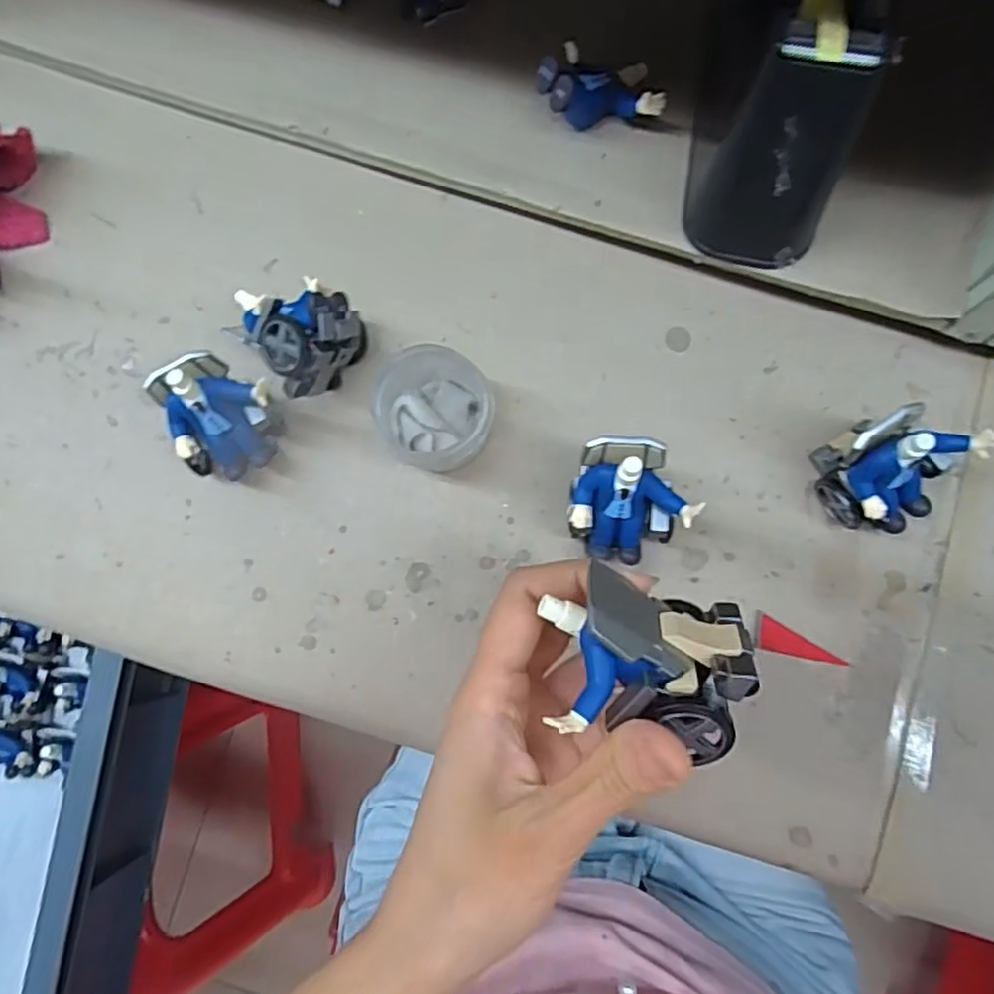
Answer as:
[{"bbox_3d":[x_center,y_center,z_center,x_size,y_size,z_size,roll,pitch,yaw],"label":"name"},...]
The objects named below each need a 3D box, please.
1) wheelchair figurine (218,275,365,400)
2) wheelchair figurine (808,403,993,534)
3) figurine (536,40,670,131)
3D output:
[{"bbox_3d":[-0.094,-0.080,0.333,0.046,0.052,0.049,41,86,8],"label":"wheelchair figurine"},{"bbox_3d":[0.176,-0.012,0.300,0.053,0.061,0.050,-18,81,1],"label":"wheelchair figurine"},{"bbox_3d":[0.049,-0.202,0.333,0.058,0.036,0.041,-2,81,3],"label":"figurine"}]

